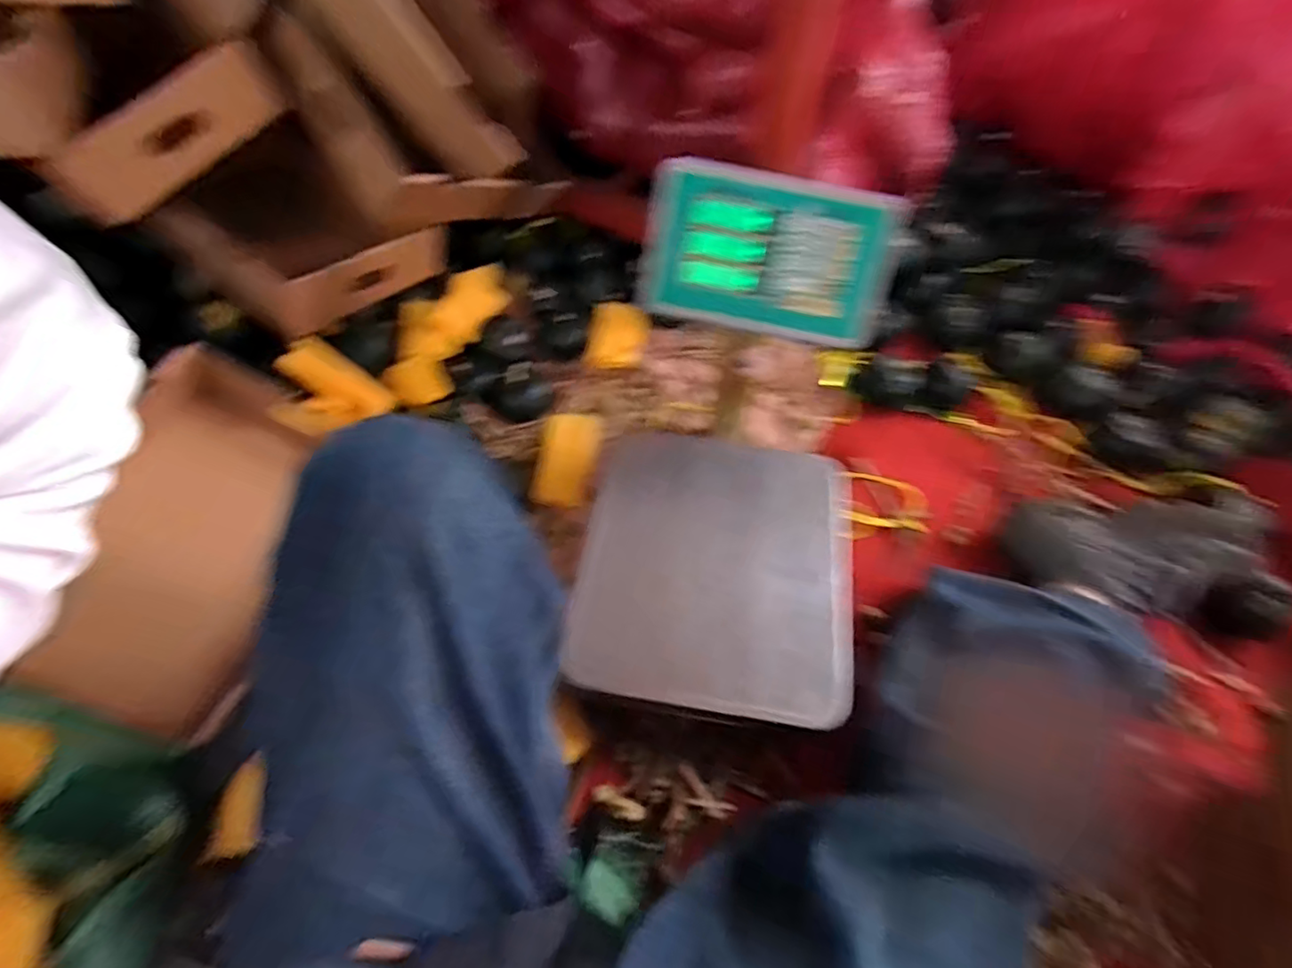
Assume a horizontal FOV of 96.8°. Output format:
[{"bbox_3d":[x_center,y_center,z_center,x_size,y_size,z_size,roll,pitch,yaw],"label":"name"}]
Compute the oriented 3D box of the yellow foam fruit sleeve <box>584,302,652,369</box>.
[{"bbox_3d":[-0.044,-0.242,0.939,0.094,0.021,0.137,5,57,5],"label":"yellow foam fruit sleeve"}]

